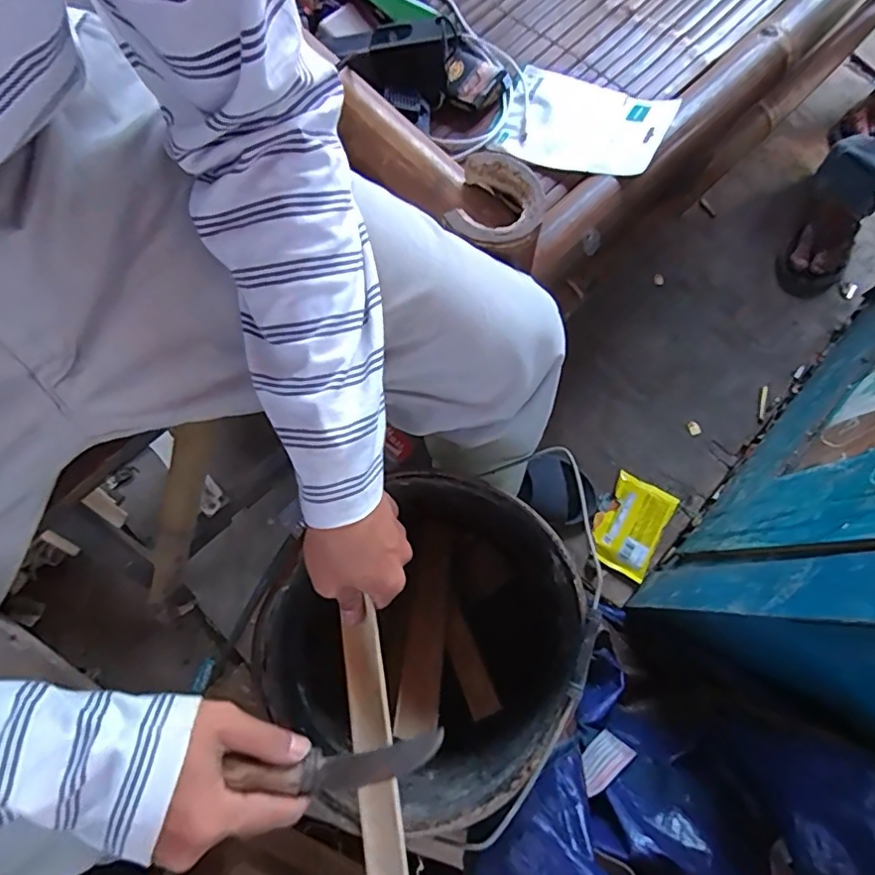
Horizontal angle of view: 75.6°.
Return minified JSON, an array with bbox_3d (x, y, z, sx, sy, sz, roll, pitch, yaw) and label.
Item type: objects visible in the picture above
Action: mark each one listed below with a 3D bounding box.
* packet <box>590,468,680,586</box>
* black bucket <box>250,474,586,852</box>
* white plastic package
[{"bbox_3d":[0.297,0.135,0.867,0.099,0.012,0.142,30,76,6],"label":"packet"},{"bbox_3d":[-0.008,0.213,0.613,0.284,0.350,0.256,-36,79,-10],"label":"black bucket"},{"bbox_3d":[0.169,-0.369,0.665,0.189,0.018,0.137,23,71,17],"label":"white plastic package"}]

